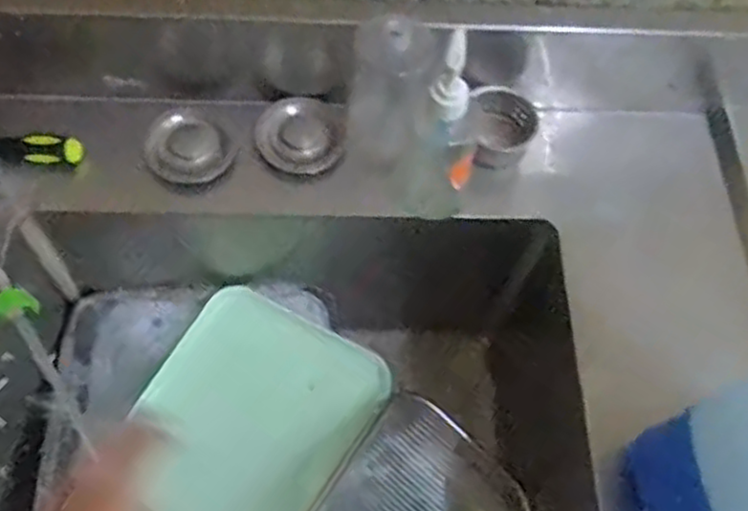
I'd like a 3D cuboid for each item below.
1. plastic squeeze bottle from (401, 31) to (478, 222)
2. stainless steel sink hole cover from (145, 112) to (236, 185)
[{"bbox_3d":[0.056,-0.104,0.630,0.067,0.185,0.056,15,63,4],"label":"plastic squeeze bottle"},{"bbox_3d":[-0.178,-0.102,0.711,0.070,0.029,0.079,-29,68,-17],"label":"stainless steel sink hole cover"}]

